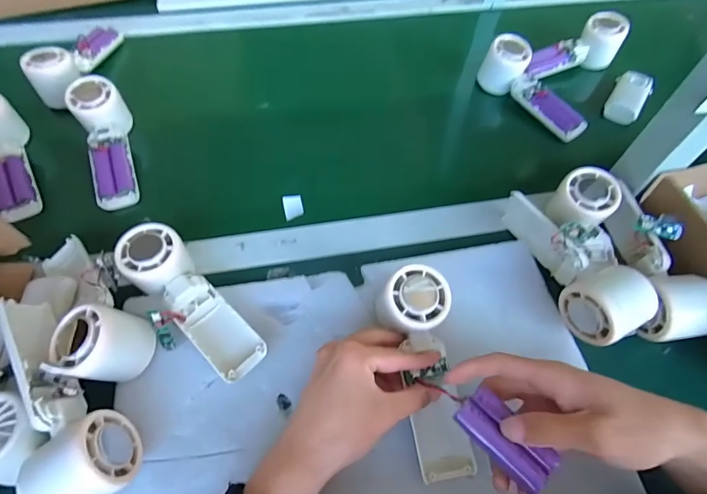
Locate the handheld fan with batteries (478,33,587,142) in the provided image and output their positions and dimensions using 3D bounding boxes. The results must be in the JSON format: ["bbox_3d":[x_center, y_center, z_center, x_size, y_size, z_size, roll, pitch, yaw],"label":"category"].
[{"bbox_3d":[0.240,-0.207,0.547,0.042,0.060,0.165,-31,77,-20],"label":"handheld fan with batteries"}]

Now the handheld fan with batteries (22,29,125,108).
[{"bbox_3d":[-0.377,-0.260,0.544,0.046,0.052,0.167,7,57,2],"label":"handheld fan with batteries"}]

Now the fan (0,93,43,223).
[{"bbox_3d":[-0.400,-0.100,0.455,0.069,0.043,0.177,-26,76,-18],"label":"fan"}]

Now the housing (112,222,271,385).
[{"bbox_3d":[-0.149,0.051,0.366,0.060,0.044,0.167,-40,80,-24],"label":"housing"}]

